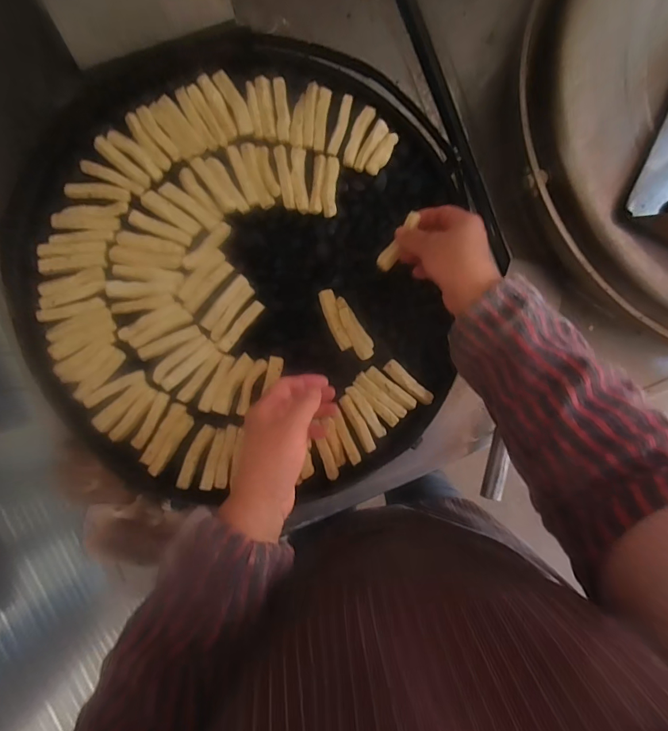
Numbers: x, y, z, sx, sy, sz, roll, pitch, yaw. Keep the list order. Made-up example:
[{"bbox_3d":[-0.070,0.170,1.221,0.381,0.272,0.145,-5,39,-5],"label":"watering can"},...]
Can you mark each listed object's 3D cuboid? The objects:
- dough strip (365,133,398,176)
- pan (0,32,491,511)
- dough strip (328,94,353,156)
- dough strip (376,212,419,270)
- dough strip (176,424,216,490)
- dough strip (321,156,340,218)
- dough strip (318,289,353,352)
[{"bbox_3d":[0.061,-0.262,0.513,0.018,0.011,0.057,37,89,-2],"label":"dough strip"},{"bbox_3d":[-0.111,-0.116,0.493,0.506,0.030,0.521,0,91,-2],"label":"pan"},{"bbox_3d":[0.008,-0.292,0.500,0.014,0.008,0.071,17,90,-2],"label":"dough strip"},{"bbox_3d":[0.072,-0.139,0.454,0.016,0.009,0.072,31,94,-2],"label":"dough strip"},{"bbox_3d":[-0.163,0.107,0.479,0.019,0.009,0.075,26,90,-2],"label":"dough strip"},{"bbox_3d":[-0.005,-0.219,0.501,0.020,0.018,0.072,3,91,-2],"label":"dough strip"},{"bbox_3d":[0.001,-0.055,0.501,0.018,0.024,0.075,-19,92,-2],"label":"dough strip"}]

